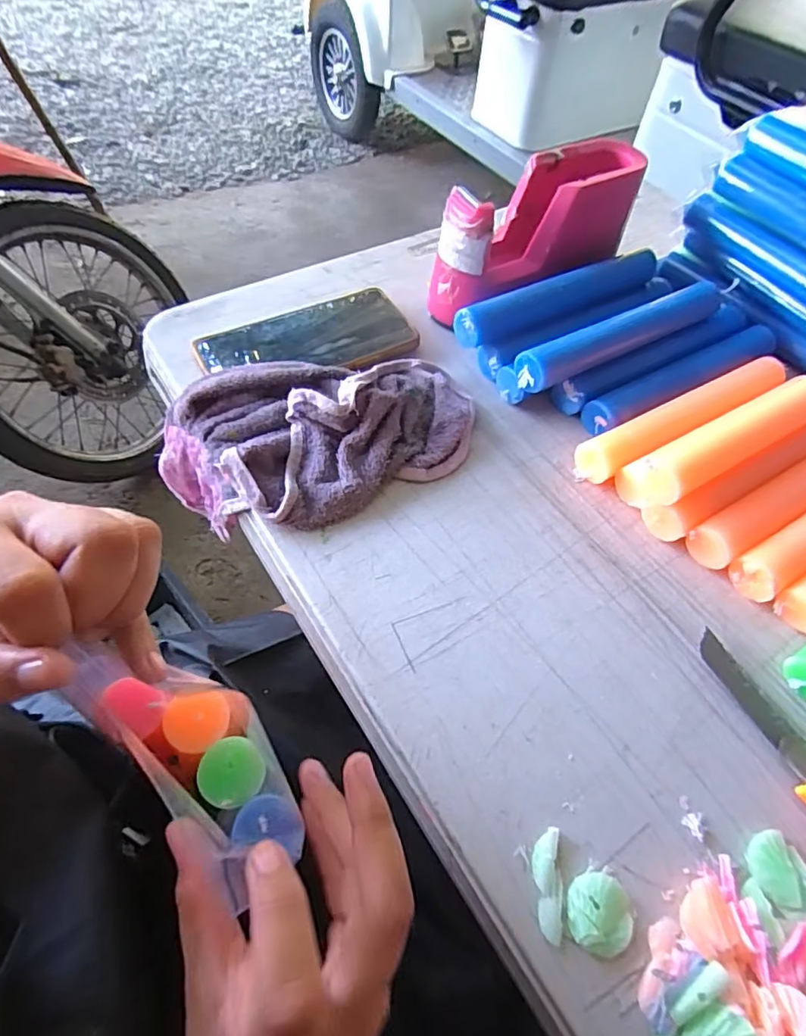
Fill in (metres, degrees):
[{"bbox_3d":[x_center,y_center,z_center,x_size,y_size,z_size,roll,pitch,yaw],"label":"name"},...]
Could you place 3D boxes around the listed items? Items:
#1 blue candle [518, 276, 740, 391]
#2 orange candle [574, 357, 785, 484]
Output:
[{"bbox_3d":[0.185,-0.147,0.424,0.232,0.025,0.025,-26,62,-19],"label":"blue candle"},{"bbox_3d":[0.212,-0.073,0.410,0.202,0.026,0.033,-25,62,-19],"label":"orange candle"}]

